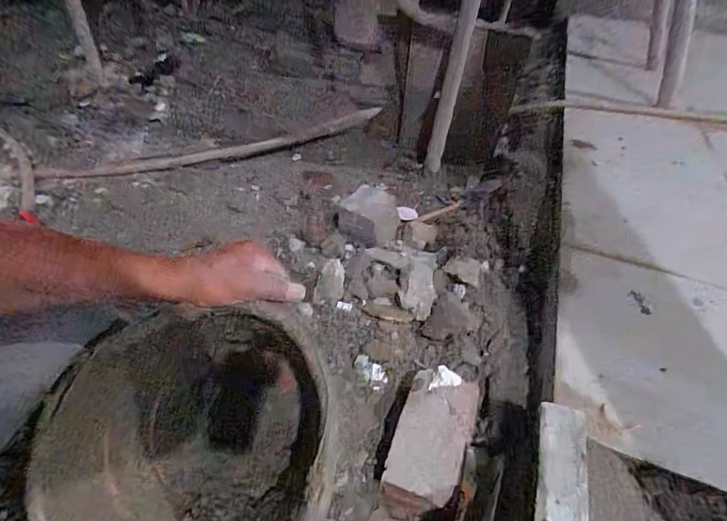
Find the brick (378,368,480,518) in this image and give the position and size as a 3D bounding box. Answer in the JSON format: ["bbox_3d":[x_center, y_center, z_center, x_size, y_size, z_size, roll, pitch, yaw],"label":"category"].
[{"bbox_3d":[0.096,0.241,0.566,0.099,0.050,0.192,17,45,15],"label":"brick"}]

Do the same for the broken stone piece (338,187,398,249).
[{"bbox_3d":[0.015,-0.107,0.936,0.128,0.068,0.119,27,48,24],"label":"broken stone piece"}]

